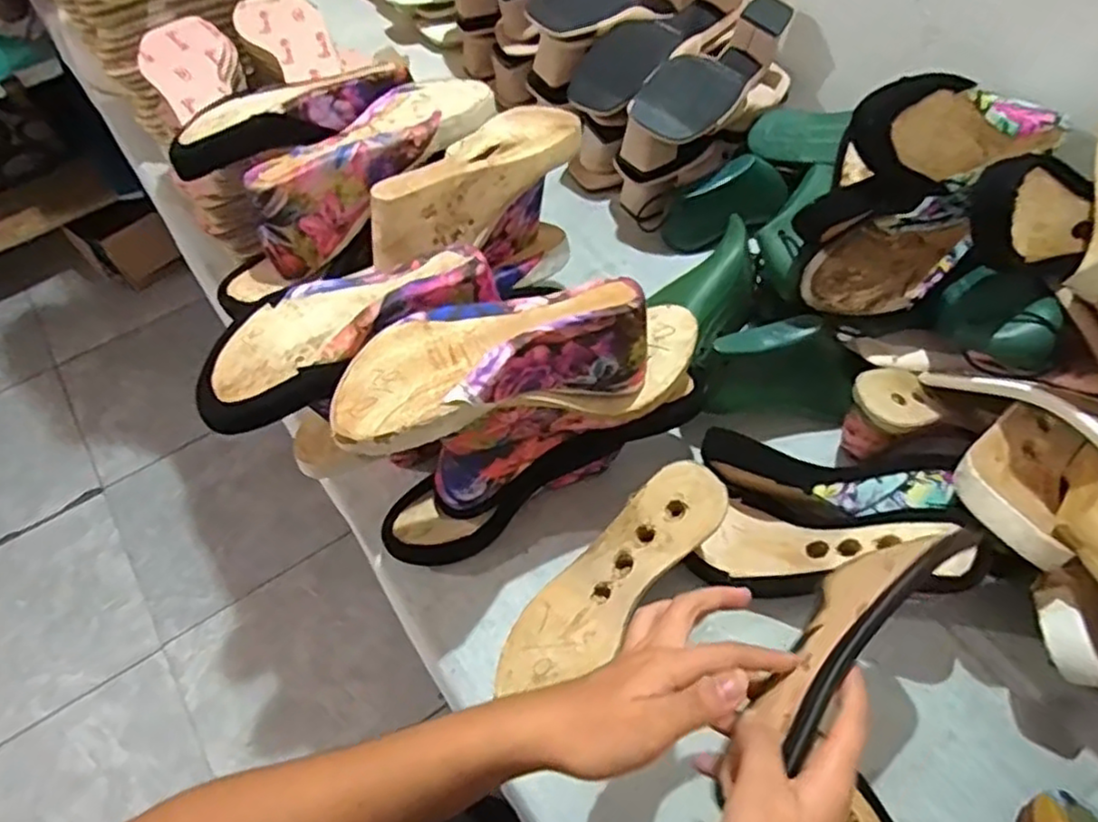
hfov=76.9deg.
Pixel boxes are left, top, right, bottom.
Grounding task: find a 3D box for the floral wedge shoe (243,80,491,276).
[{"bbox_3d":[-0.144,-0.210,0.597,0.234,0.075,0.082,-39,64,-20],"label":"floral wedge shoe"}]

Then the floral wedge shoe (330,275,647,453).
[{"bbox_3d":[-0.034,-0.029,0.468,0.226,0.094,0.081,-15,57,-25],"label":"floral wedge shoe"}]

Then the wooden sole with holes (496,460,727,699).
[{"bbox_3d":[0.045,0.132,0.530,0.224,0.028,0.066,-49,64,10],"label":"wooden sole with holes"}]

